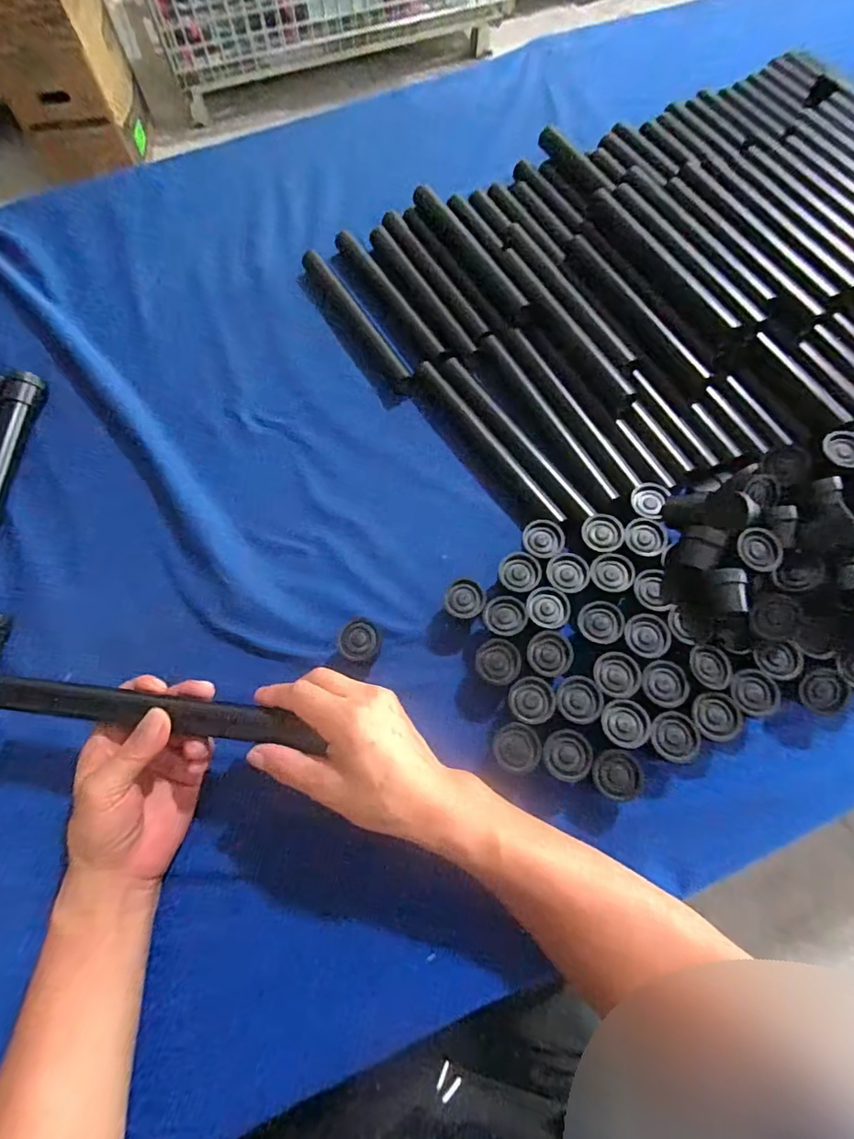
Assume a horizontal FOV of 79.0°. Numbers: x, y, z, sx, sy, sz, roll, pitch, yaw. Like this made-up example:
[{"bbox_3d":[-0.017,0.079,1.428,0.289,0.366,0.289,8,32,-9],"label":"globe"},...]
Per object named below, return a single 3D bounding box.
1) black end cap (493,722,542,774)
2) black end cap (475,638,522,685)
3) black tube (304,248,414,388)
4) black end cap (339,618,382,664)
[{"bbox_3d":[0.067,0.134,0.389,0.034,0.026,0.033,0,69,1],"label":"black end cap"},{"bbox_3d":[0.057,0.077,0.420,0.035,0.029,0.034,0,69,1],"label":"black end cap"},{"bbox_3d":[-0.079,-0.275,0.570,0.023,0.016,0.213,-30,71,-10],"label":"black tube"},{"bbox_3d":[-0.056,0.061,0.433,0.028,0.032,0.033,12,70,6],"label":"black end cap"}]

